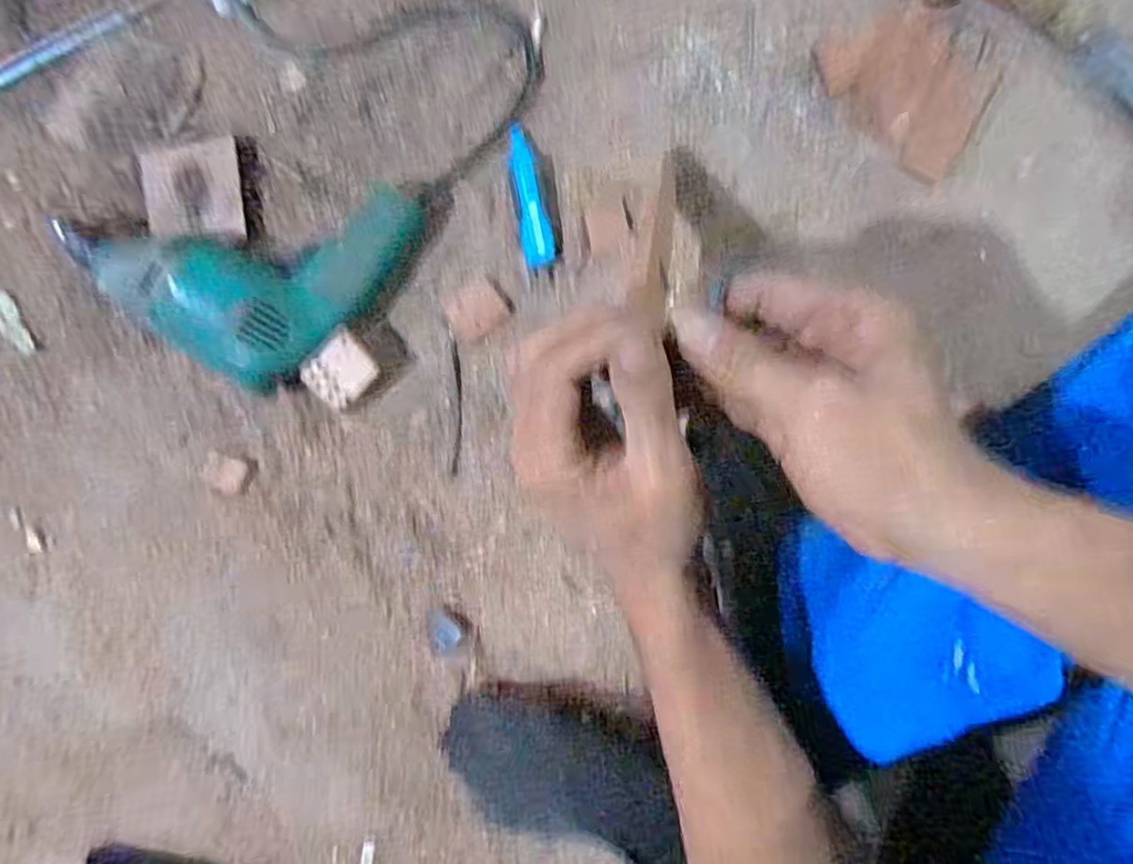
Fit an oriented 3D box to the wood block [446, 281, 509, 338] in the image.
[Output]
[{"bbox_3d":[-0.066,-0.090,0.487,0.041,0.004,0.038,-31,86,5],"label":"wood block"}]

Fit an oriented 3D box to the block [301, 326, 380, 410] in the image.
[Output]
[{"bbox_3d":[-0.159,-0.044,0.481,0.043,0.029,0.045,42,93,5],"label":"block"}]

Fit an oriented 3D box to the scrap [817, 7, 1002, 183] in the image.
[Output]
[{"bbox_3d":[0.227,-0.234,0.447,0.115,0.015,0.072,44,93,5],"label":"scrap"}]

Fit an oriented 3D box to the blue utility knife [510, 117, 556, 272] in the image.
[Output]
[{"bbox_3d":[-0.026,-0.168,0.472,0.022,0.017,0.102,-11,88,6],"label":"blue utility knife"}]

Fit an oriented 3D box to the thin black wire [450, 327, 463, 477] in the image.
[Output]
[{"bbox_3d":[-0.081,-0.022,0.491,0.008,0.004,0.106,-1,89,6],"label":"thin black wire"}]

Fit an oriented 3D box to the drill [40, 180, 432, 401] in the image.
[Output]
[{"bbox_3d":[-0.239,-0.143,0.481,0.215,0.061,0.170,31,92,6],"label":"drill"}]

